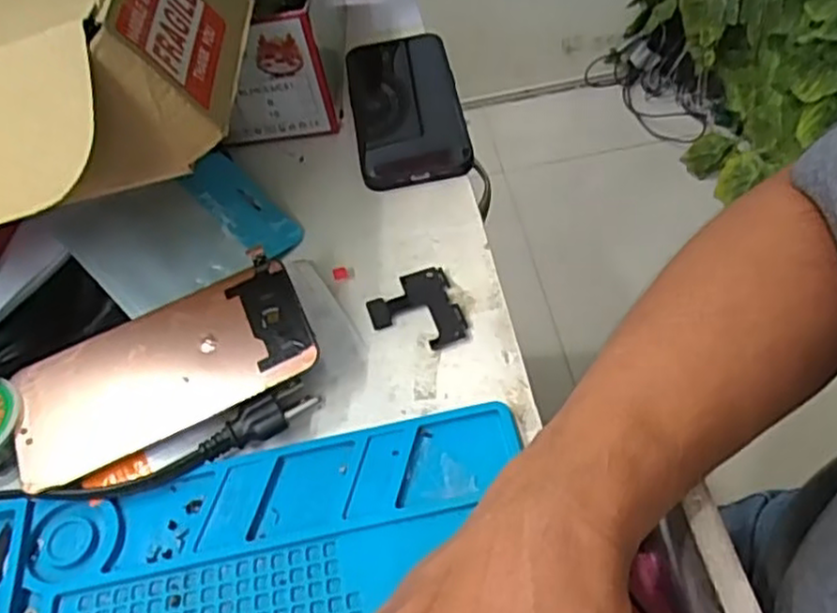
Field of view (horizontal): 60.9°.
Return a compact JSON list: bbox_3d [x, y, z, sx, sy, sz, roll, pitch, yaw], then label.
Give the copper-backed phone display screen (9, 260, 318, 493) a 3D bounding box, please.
[{"bbox_3d":[-0.134,0.032,0.374,0.156,0.007,0.074,-25,61,-4],"label":"copper-backed phone display screen"}]

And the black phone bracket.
[{"bbox_3d":[-0.002,0.002,0.402,0.048,0.004,0.055,-17,53,-4],"label":"black phone bracket"}]

